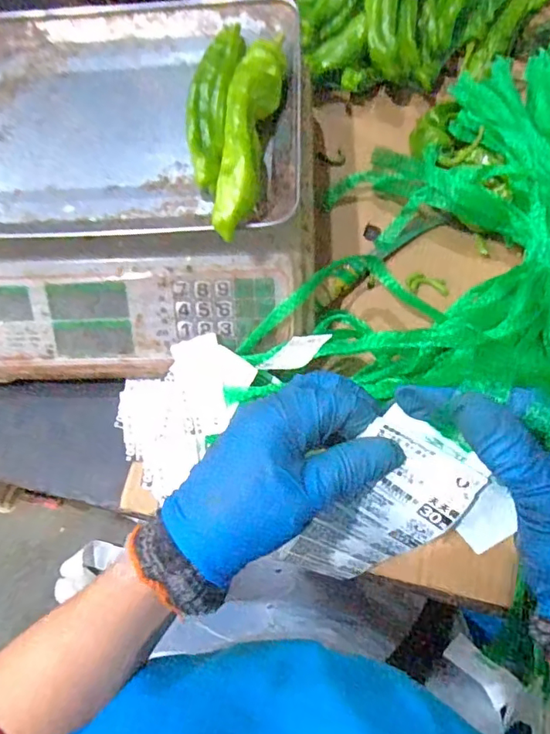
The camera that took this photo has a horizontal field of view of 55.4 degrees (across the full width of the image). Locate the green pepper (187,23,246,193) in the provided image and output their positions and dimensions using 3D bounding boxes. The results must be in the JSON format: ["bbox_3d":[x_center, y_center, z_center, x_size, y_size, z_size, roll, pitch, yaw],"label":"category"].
[{"bbox_3d":[-0.050,-0.212,0.427,0.034,0.027,0.156,7,71,5],"label":"green pepper"}]

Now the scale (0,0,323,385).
[{"bbox_3d":[-0.135,-0.164,0.467,0.338,0.145,0.323,-1,70,2],"label":"scale"}]

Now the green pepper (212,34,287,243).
[{"bbox_3d":[-0.020,-0.180,0.395,0.030,0.044,0.181,10,71,6],"label":"green pepper"}]

